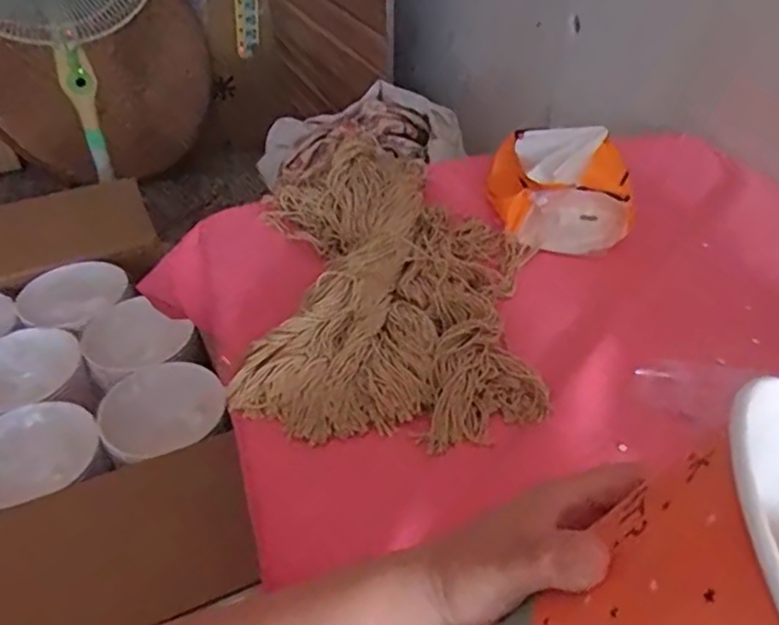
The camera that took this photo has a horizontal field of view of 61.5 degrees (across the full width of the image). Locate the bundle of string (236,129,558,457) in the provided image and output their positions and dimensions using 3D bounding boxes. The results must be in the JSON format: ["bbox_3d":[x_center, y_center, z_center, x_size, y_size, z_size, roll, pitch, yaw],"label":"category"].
[{"bbox_3d":[-0.001,-0.040,0.549,0.227,0.053,0.337,-2,42,0],"label":"bundle of string"}]

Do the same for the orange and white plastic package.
[{"bbox_3d":[0.160,-0.127,0.622,0.115,0.074,0.139,-2,42,1],"label":"orange and white plastic package"}]

